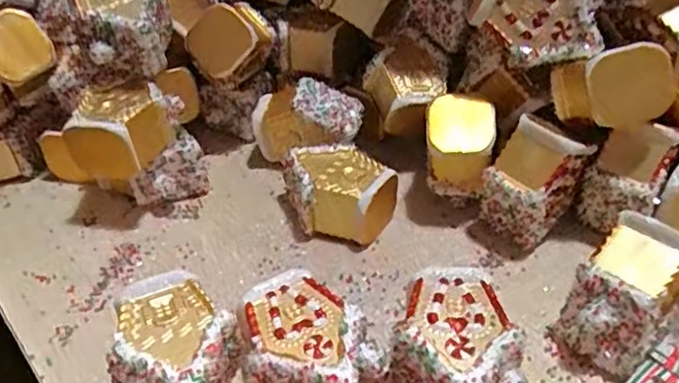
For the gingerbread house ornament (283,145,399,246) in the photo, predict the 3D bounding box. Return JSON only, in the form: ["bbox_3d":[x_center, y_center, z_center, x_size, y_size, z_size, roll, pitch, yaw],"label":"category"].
[{"bbox_3d":[0.003,0.003,0.437,0.077,0.047,0.071,-9,39,-9],"label":"gingerbread house ornament"}]

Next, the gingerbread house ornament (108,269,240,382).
[{"bbox_3d":[-0.089,0.091,0.327,0.065,0.046,0.085,-8,38,-8],"label":"gingerbread house ornament"}]

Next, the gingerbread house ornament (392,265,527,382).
[{"bbox_3d":[0.061,0.088,0.325,0.061,0.047,0.080,-10,39,-11],"label":"gingerbread house ornament"}]

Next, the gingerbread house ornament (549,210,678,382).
[{"bbox_3d":[0.160,0.059,0.339,0.066,0.071,0.050,-31,46,-32],"label":"gingerbread house ornament"}]

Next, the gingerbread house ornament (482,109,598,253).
[{"bbox_3d":[0.129,-0.006,0.411,0.052,0.083,0.058,31,48,35],"label":"gingerbread house ornament"}]

